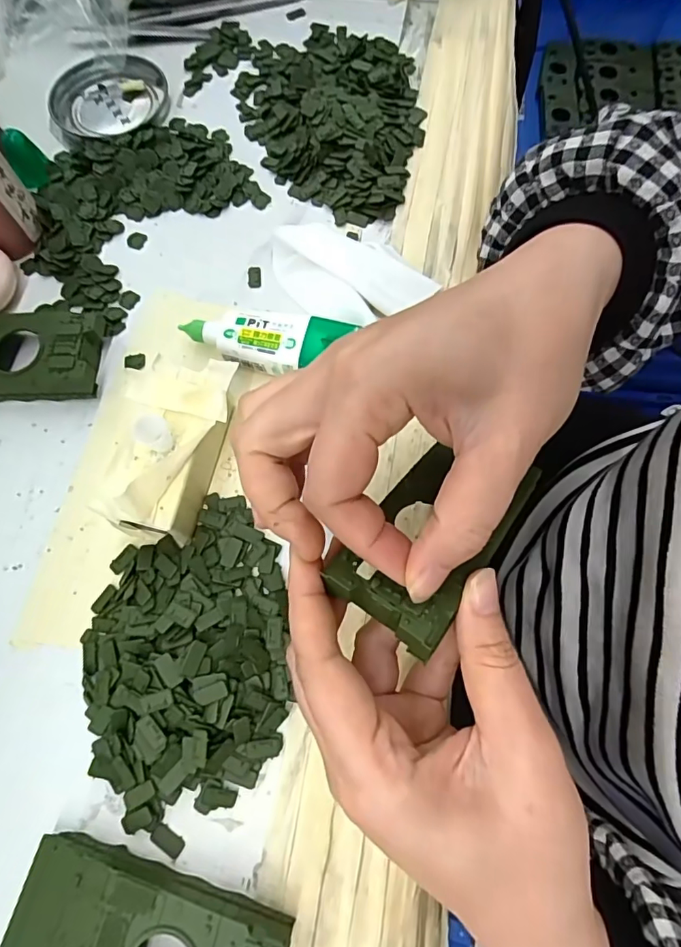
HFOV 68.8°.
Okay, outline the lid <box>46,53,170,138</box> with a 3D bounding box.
[{"bbox_3d":[-0.160,-0.261,0.344,0.078,0.014,0.072,-1,72,2],"label":"lid"}]

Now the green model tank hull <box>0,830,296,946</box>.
[{"bbox_3d":[-0.074,0.176,0.185,0.102,0.022,0.045,13,73,7],"label":"green model tank hull"}]

